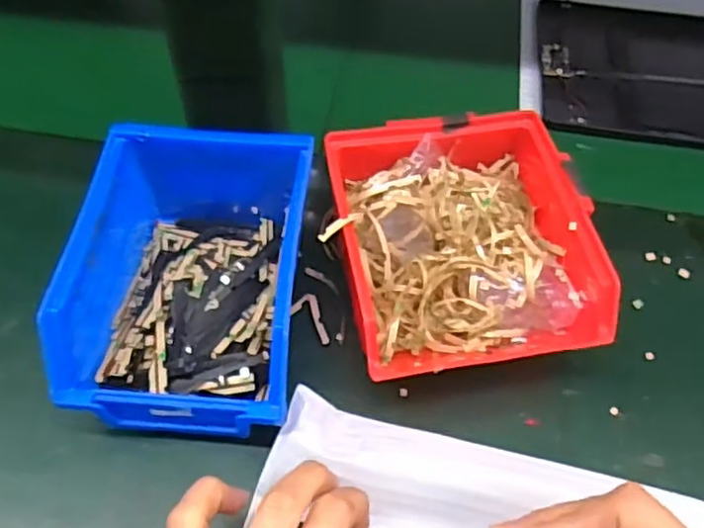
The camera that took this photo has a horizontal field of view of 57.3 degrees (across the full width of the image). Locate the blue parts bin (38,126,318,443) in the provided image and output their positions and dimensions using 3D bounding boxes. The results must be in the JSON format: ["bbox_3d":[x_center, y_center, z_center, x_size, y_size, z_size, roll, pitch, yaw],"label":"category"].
[{"bbox_3d":[-0.076,0.001,0.332,0.106,0.078,0.165,4,54,2],"label":"blue parts bin"}]

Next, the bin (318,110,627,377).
[{"bbox_3d":[0.053,-0.005,0.344,0.126,0.070,0.133,-8,55,-7],"label":"bin"}]

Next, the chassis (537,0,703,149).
[{"bbox_3d":[0.263,-0.145,0.498,0.231,0.011,0.169,8,55,5],"label":"chassis"}]

